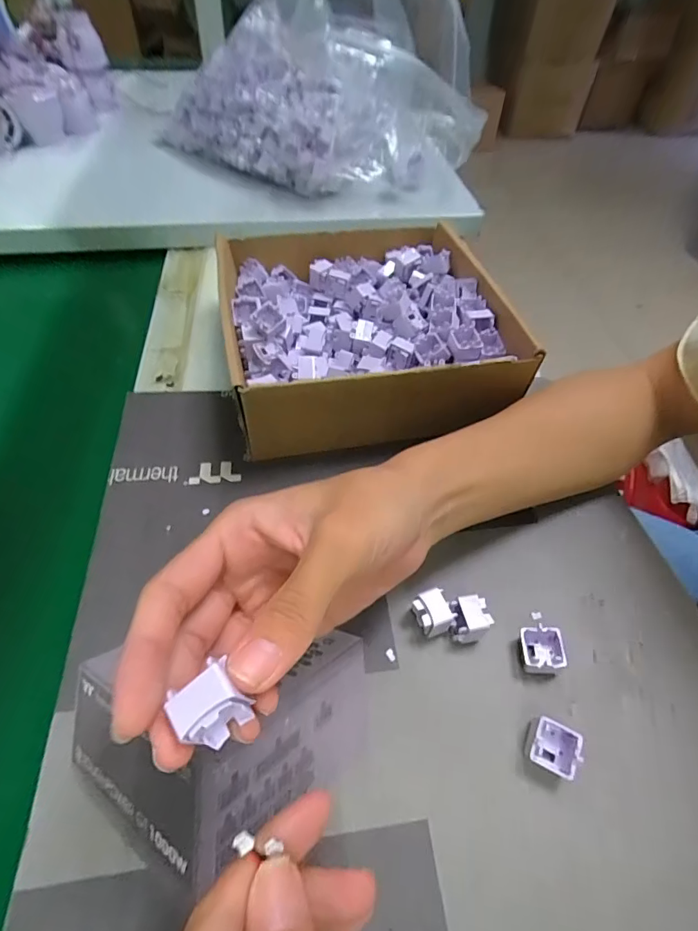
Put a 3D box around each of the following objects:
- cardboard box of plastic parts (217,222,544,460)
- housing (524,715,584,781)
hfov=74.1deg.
[{"bbox_3d":[0.010,-0.119,0.373,0.210,0.060,0.219,-7,52,-9],"label":"cardboard box of plastic parts"},{"bbox_3d":[0.096,0.134,0.219,0.021,0.017,0.020,25,54,16],"label":"housing"}]

